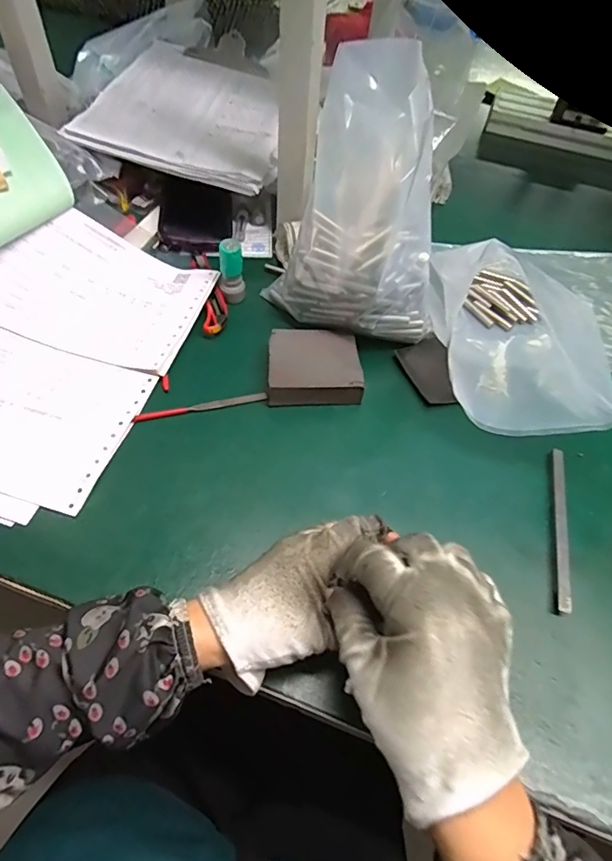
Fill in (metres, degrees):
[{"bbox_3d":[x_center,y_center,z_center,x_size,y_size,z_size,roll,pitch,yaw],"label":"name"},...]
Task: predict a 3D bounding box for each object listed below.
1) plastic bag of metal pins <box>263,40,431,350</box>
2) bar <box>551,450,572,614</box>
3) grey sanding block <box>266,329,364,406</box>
[{"bbox_3d":[0.044,-0.163,0.395,0.144,0.218,0.075,7,54,0],"label":"plastic bag of metal pins"},{"bbox_3d":[0.191,0.070,0.368,0.009,0.010,0.135,15,54,6],"label":"bar"},{"bbox_3d":[0.006,-0.055,0.434,0.079,0.030,0.073,-1,54,-6],"label":"grey sanding block"}]

